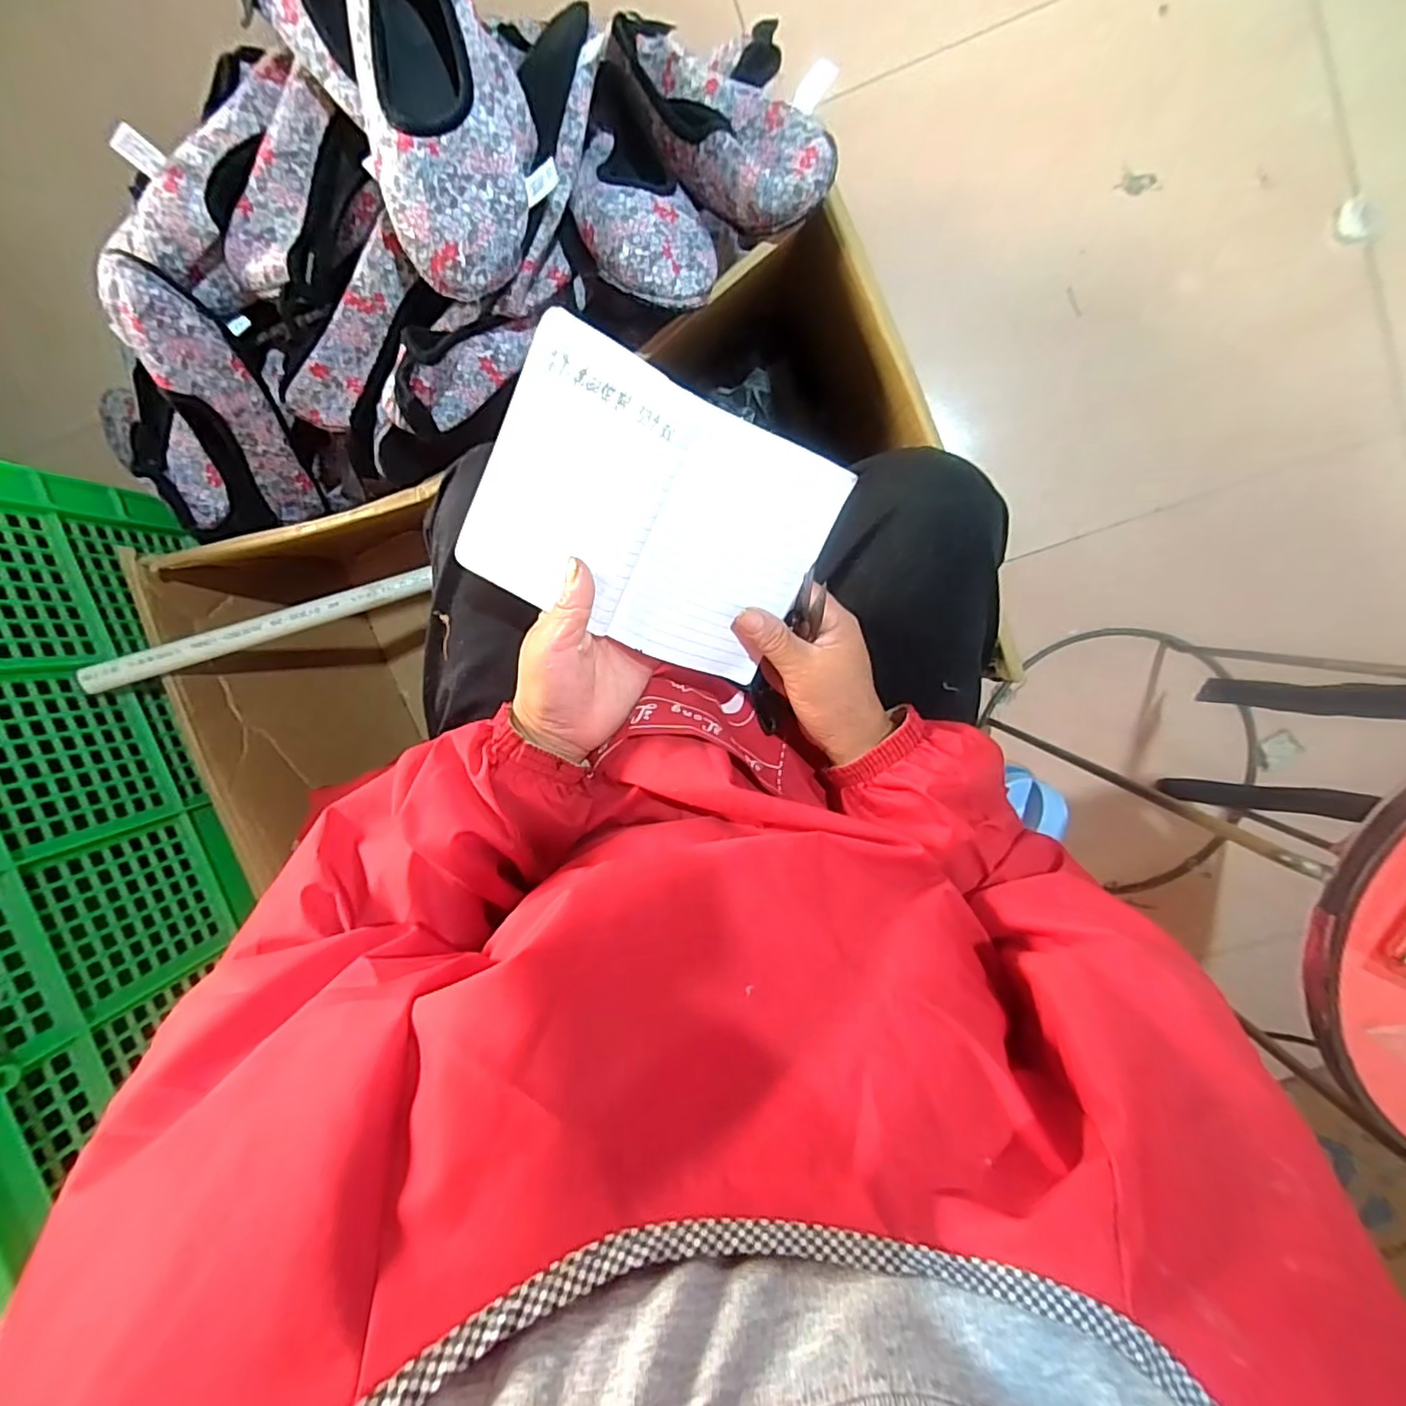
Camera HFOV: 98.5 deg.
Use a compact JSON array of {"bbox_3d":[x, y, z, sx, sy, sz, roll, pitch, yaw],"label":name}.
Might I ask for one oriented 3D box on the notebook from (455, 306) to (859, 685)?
[{"bbox_3d":[-0.027,-0.104,0.355,0.191,0.022,0.145,19,117,-22],"label":"notebook"}]

